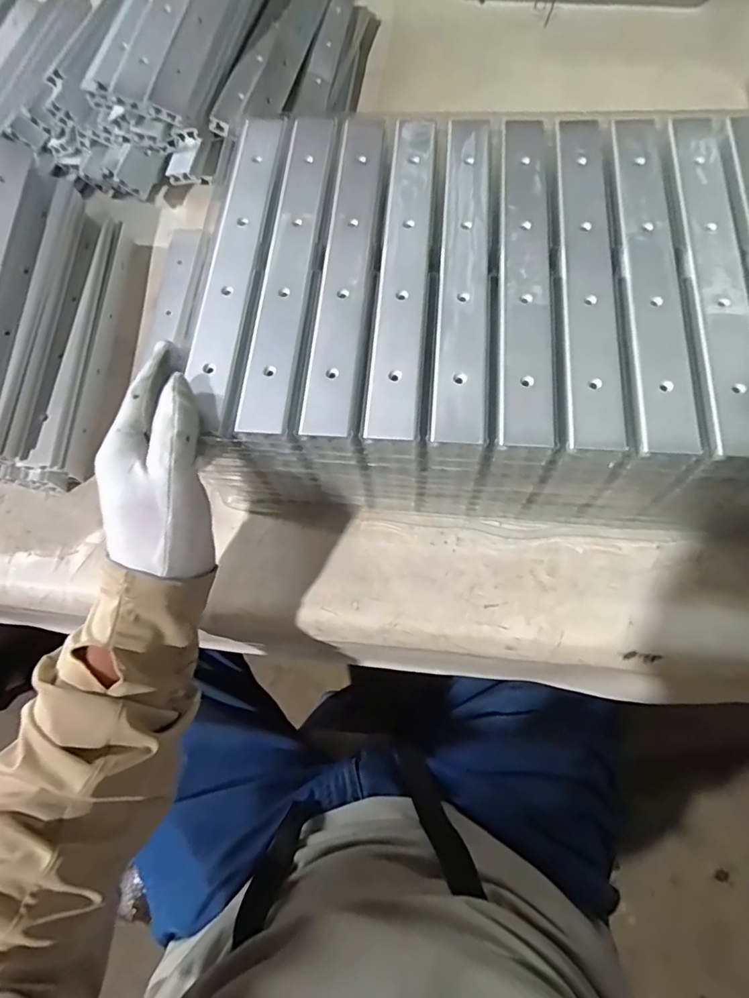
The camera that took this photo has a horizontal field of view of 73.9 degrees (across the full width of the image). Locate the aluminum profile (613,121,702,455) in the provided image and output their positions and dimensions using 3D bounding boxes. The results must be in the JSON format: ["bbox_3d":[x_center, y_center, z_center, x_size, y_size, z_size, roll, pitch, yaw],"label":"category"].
[{"bbox_3d":[0.173,-0.143,0.311,0.035,0.012,0.246,3,71,6],"label":"aluminum profile"}]

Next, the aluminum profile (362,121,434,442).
[{"bbox_3d":[0.019,-0.151,0.324,0.030,0.013,0.243,3,71,6],"label":"aluminum profile"}]

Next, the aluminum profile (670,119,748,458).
[{"bbox_3d":[0.209,-0.142,0.307,0.032,0.012,0.248,2,71,6],"label":"aluminum profile"}]

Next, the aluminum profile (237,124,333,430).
[{"bbox_3d":[-0.056,-0.158,0.332,0.031,0.014,0.246,4,71,7],"label":"aluminum profile"}]

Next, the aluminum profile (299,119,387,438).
[{"bbox_3d":[-0.018,-0.153,0.327,0.033,0.015,0.240,4,71,7],"label":"aluminum profile"}]

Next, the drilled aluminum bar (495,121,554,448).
[{"bbox_3d":[0.095,-0.149,0.319,0.031,0.012,0.249,5,70,1],"label":"drilled aluminum bar"}]

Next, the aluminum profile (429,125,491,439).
[{"bbox_3d":[0.057,-0.150,0.321,0.032,0.013,0.244,3,71,6],"label":"aluminum profile"}]

